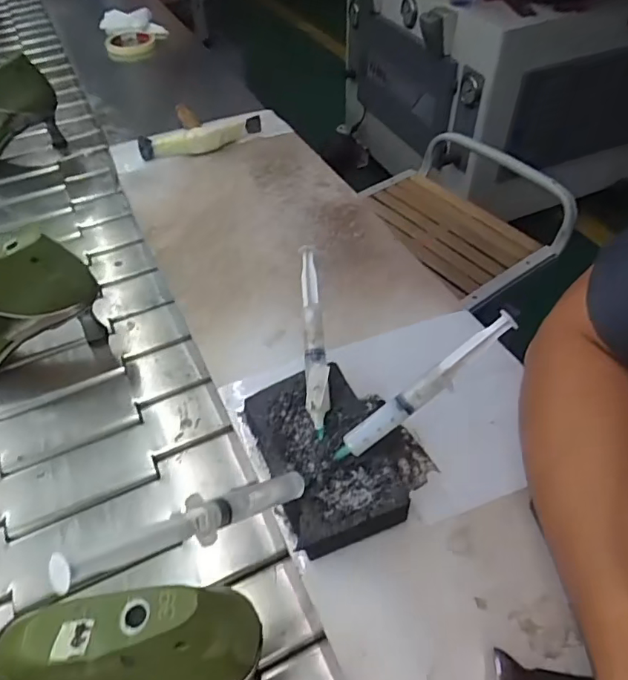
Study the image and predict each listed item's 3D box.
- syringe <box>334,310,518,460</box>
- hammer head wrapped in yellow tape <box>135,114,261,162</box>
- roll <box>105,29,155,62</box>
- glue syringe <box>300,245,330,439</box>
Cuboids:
[{"bbox_3d":[0.073,0.034,0.348,0.148,0.013,0.015,-41,52,9],"label":"syringe"},{"bbox_3d":[-0.151,-0.276,0.700,0.167,0.029,0.028,-17,51,-12],"label":"hammer head wrapped in yellow tape"},{"bbox_3d":[-0.360,-0.584,1.017,0.097,0.020,0.094,-2,61,3],"label":"roll"},{"bbox_3d":[0.000,-0.003,0.397,0.018,0.012,0.148,-4,73,0],"label":"glue syringe"}]

